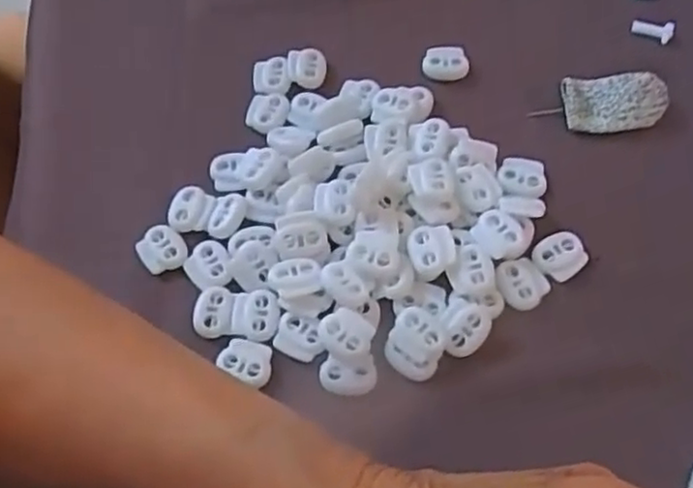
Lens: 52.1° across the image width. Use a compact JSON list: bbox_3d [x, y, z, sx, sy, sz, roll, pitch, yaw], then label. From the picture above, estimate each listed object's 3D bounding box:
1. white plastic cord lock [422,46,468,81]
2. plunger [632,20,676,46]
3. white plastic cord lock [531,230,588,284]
[{"bbox_3d":[0.049,-0.088,0.353,0.022,0.015,0.012,-6,63,0],"label":"white plastic cord lock"},{"bbox_3d":[0.152,-0.107,0.353,0.020,0.008,0.008,26,67,15],"label":"plunger"},{"bbox_3d":[0.091,0.004,0.299,0.021,0.004,0.019,-41,68,-16],"label":"white plastic cord lock"}]

